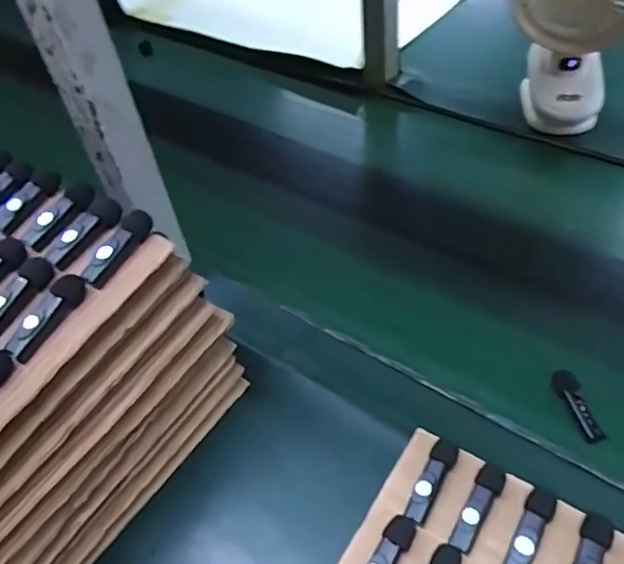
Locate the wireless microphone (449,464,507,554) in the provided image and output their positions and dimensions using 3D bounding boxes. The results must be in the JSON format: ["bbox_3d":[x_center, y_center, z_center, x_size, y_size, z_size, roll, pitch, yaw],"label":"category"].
[{"bbox_3d":[0.112,0.153,0.390,0.018,0.012,0.063,25,55,27],"label":"wireless microphone"}]

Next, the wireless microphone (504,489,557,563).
[{"bbox_3d":[0.142,0.166,0.373,0.017,0.011,0.062,22,53,25],"label":"wireless microphone"}]

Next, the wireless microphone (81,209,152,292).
[{"bbox_3d":[-0.137,-0.025,0.405,0.018,0.019,0.064,17,61,45],"label":"wireless microphone"}]

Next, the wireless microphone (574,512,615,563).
[{"bbox_3d":[0.174,0.177,0.360,0.017,0.012,0.062,20,53,23],"label":"wireless microphone"}]

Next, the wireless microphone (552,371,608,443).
[{"bbox_3d":[0.228,0.105,0.490,0.019,0.014,0.068,-13,47,-5],"label":"wireless microphone"}]

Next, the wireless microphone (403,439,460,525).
[{"bbox_3d":[0.085,0.140,0.404,0.017,0.010,0.061,21,53,24],"label":"wireless microphone"}]

